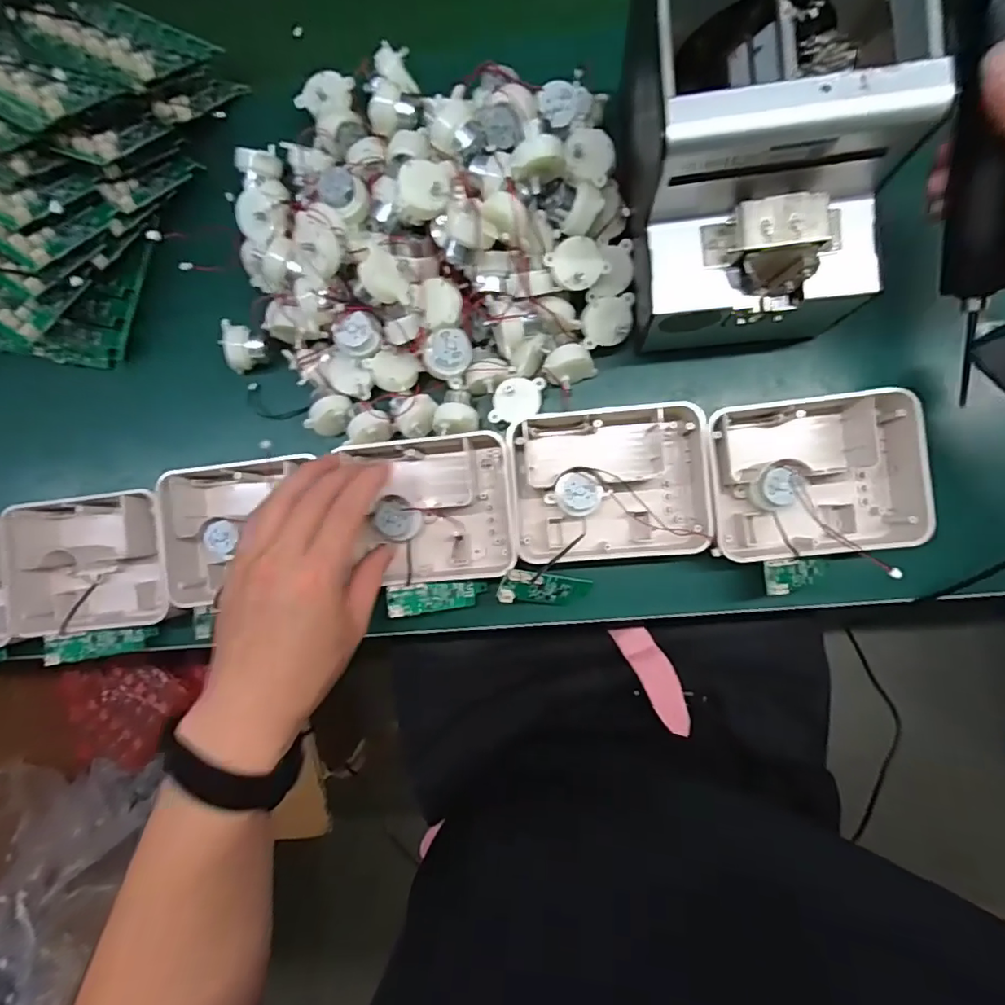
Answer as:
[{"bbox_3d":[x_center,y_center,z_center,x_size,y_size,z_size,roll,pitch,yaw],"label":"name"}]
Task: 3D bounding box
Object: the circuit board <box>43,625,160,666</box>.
[{"bbox_3d":[-0.305,0.109,0.418,0.069,0.006,0.023,-1,104,-28],"label":"circuit board"}]

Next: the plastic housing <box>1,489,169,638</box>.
[{"bbox_3d":[-0.308,0.047,0.429,0.130,0.059,0.102,-3,86,7],"label":"plastic housing"}]

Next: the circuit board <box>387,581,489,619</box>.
[{"bbox_3d":[-0.046,0.067,0.386,0.069,0.005,0.021,-3,86,-21],"label":"circuit board"}]

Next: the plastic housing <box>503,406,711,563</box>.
[{"bbox_3d":[0.073,-0.012,0.377,0.127,0.043,0.100,-4,86,7],"label":"plastic housing"}]

